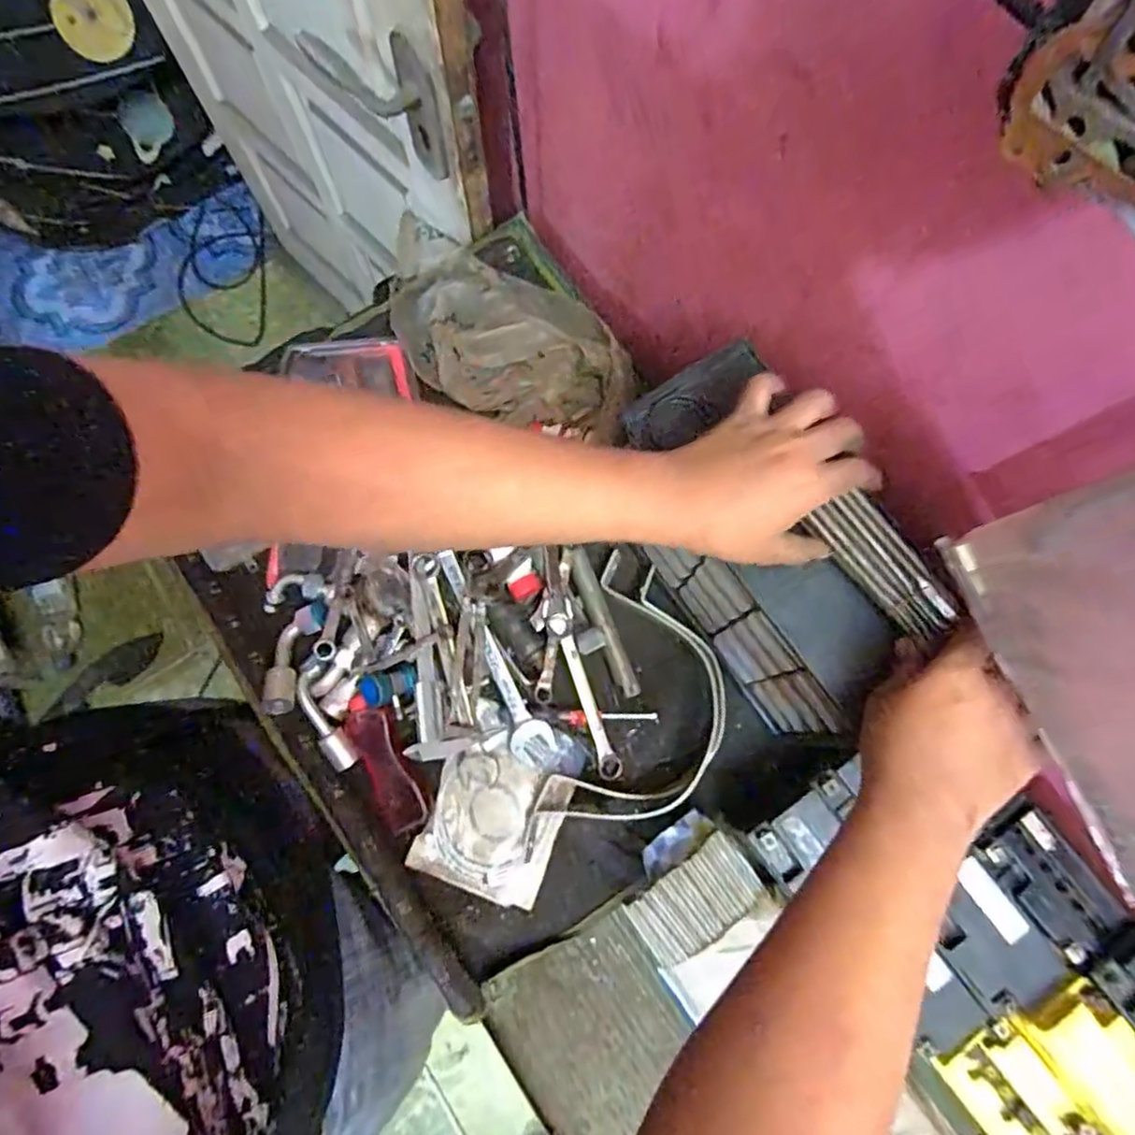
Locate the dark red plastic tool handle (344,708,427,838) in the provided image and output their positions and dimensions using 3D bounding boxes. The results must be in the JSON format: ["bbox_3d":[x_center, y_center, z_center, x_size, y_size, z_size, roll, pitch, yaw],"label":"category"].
[{"bbox_3d":[-0.171,0.190,0.636,0.037,0.010,0.117,-27,79,-7],"label":"dark red plastic tool handle"}]

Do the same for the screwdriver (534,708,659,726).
[{"bbox_3d":[0.029,0.149,0.663,0.121,0.017,0.015,3,77,-1],"label":"screwdriver"}]

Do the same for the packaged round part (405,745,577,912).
[{"bbox_3d":[-0.070,0.242,0.634,0.121,0.026,0.124,20,77,3],"label":"packaged round part"}]

